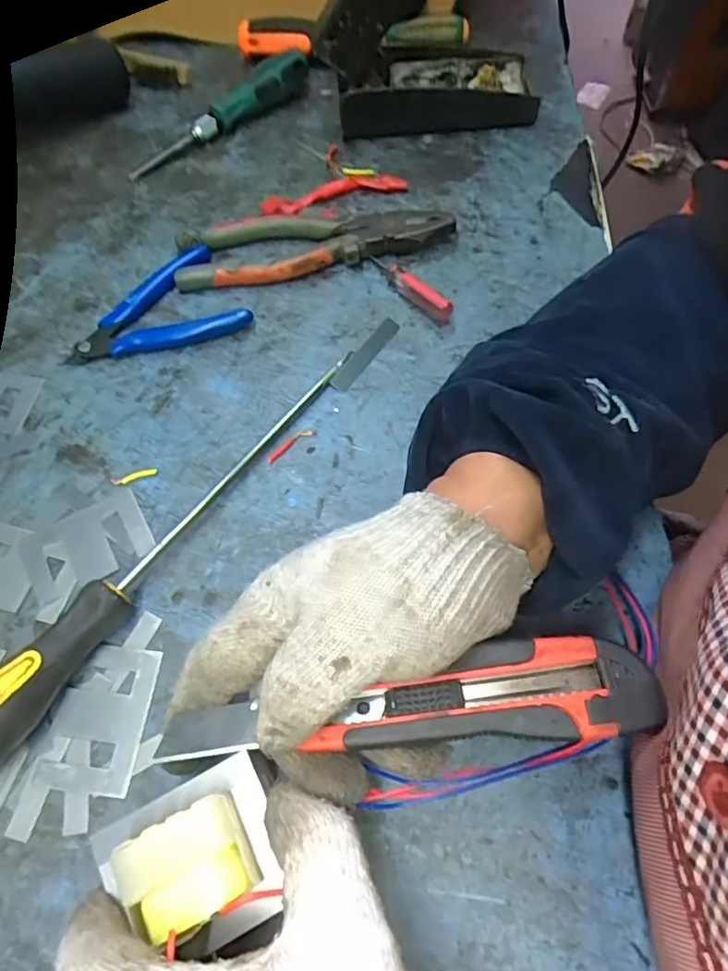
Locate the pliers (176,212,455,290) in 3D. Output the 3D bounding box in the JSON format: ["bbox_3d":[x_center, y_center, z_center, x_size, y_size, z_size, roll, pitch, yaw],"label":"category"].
[{"bbox_3d":[-0.034,-0.170,0.412,0.191,0.019,0.053,-8,63,-3],"label":"pliers"}]

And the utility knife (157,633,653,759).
[{"bbox_3d":[0.016,0.089,0.236,0.193,0.013,0.038,-9,63,4],"label":"utility knife"}]

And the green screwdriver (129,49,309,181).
[{"bbox_3d":[-0.114,-0.309,0.485,0.035,0.025,0.180,39,70,18],"label":"green screwdriver"}]

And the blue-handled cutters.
[{"bbox_3d":[-0.142,-0.122,0.391,0.116,0.014,0.079,-17,64,-8],"label":"blue-handled cutters"}]

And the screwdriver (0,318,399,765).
[{"bbox_3d":[-0.089,0.007,0.317,0.033,0.033,0.334,32,67,16],"label":"screwdriver"}]

